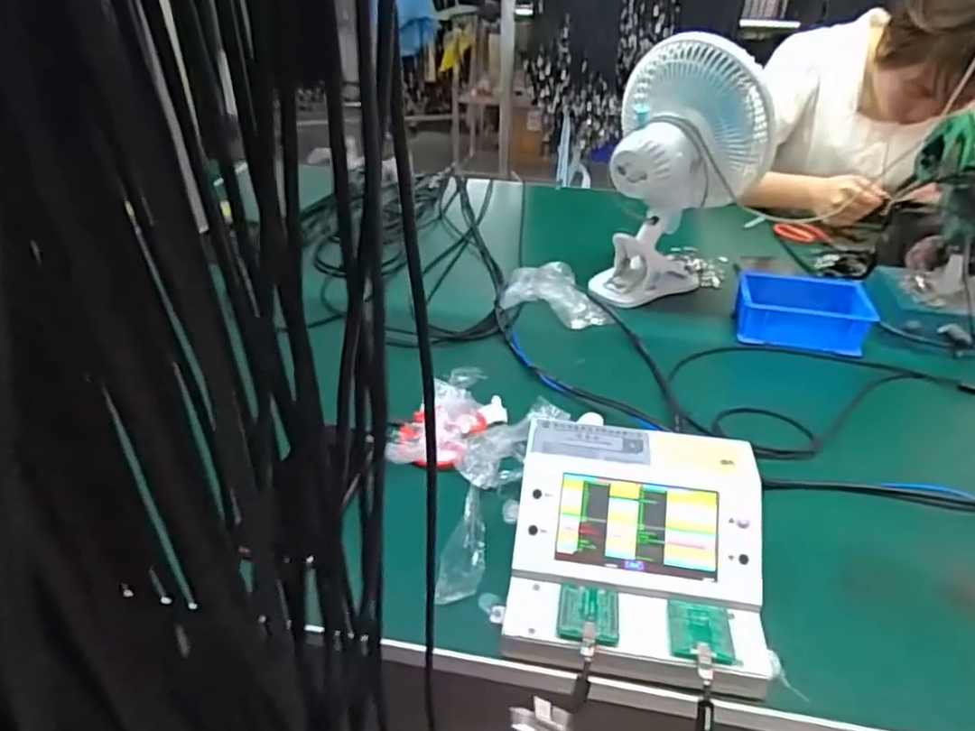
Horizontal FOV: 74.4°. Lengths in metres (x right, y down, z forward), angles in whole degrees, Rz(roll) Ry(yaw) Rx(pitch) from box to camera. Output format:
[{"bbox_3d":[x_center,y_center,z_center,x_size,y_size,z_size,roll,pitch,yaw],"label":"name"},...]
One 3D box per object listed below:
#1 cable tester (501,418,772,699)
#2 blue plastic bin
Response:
[{"bbox_3d":[0.106,0.130,0.457,0.167,0.079,0.174,5,35,7],"label":"cable tester"},{"bbox_3d":[0.379,-0.063,0.787,0.147,0.059,0.094,7,35,9],"label":"blue plastic bin"}]

